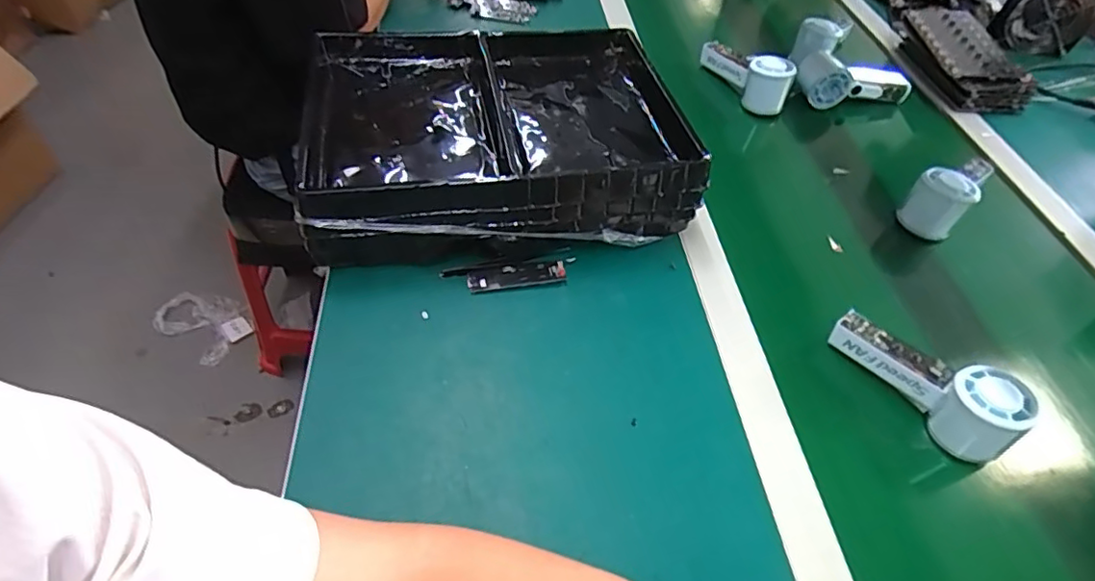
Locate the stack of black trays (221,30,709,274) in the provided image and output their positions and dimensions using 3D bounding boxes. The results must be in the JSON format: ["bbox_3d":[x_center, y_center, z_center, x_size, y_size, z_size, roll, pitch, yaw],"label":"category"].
[{"bbox_3d":[-0.065,-0.170,0.632,0.379,0.094,0.293,-5,50,-9],"label":"stack of black trays"}]

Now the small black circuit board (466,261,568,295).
[{"bbox_3d":[-0.028,-0.013,0.552,0.092,0.008,0.024,-5,50,-10],"label":"small black circuit board"}]

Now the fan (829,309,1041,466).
[{"bbox_3d":[0.311,0.075,0.490,0.145,0.065,0.046,35,55,22],"label":"fan"}]

